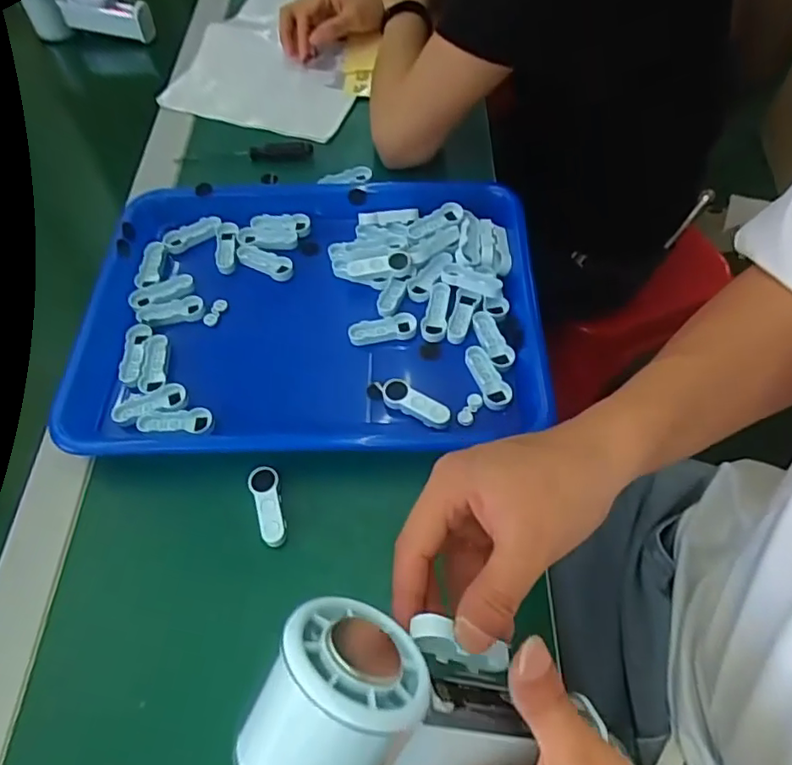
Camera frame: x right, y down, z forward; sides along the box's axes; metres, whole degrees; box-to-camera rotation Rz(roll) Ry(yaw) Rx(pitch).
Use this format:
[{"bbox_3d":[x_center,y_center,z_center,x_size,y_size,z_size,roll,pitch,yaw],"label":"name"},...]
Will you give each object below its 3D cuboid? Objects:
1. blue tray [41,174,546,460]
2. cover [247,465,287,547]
[{"bbox_3d":[-0.060,-0.058,0.449,0.333,0.039,0.252,-1,57,0],"label":"blue tray"},{"bbox_3d":[-0.079,0.078,0.374,0.018,0.012,0.051,-20,59,-9],"label":"cover"}]

